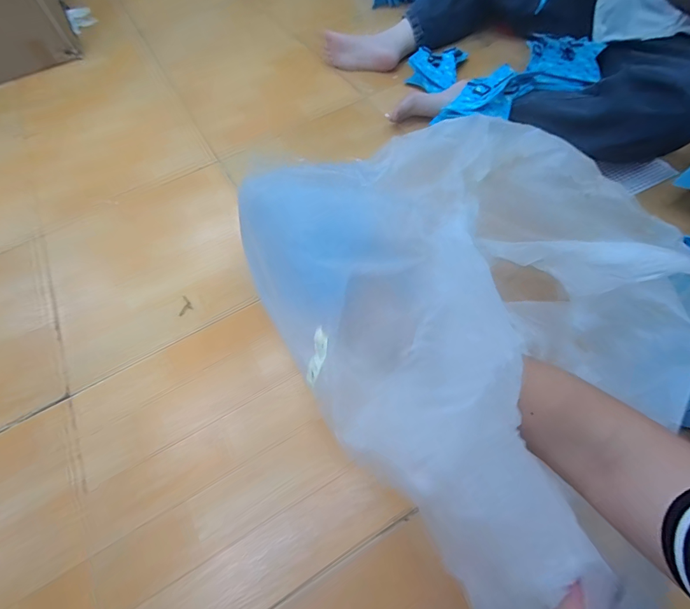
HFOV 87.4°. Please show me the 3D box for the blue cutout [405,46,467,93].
[{"bbox_3d":[0.226,-0.593,0.899,0.123,0.052,0.157,16,63,13],"label":"blue cutout"}]

